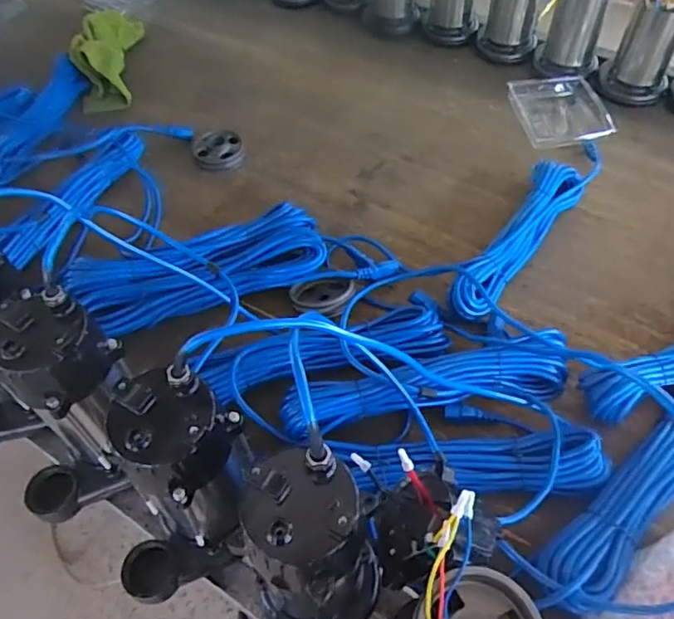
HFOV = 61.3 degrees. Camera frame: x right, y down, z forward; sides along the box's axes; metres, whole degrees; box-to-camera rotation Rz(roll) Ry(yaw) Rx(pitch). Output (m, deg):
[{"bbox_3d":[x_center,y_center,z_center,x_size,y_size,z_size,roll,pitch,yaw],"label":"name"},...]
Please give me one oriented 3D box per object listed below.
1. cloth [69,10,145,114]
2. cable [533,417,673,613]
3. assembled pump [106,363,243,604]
[{"bbox_3d":[-0.471,-0.536,1.165,0.097,0.095,0.317,-7,53,-2],"label":"cloth"},{"bbox_3d":[0.333,0.185,0.601,0.350,0.065,0.072,-35,59,-21],"label":"cable"},{"bbox_3d":[-0.155,0.166,0.511,0.100,0.232,0.151,24,58,19],"label":"assembled pump"}]

